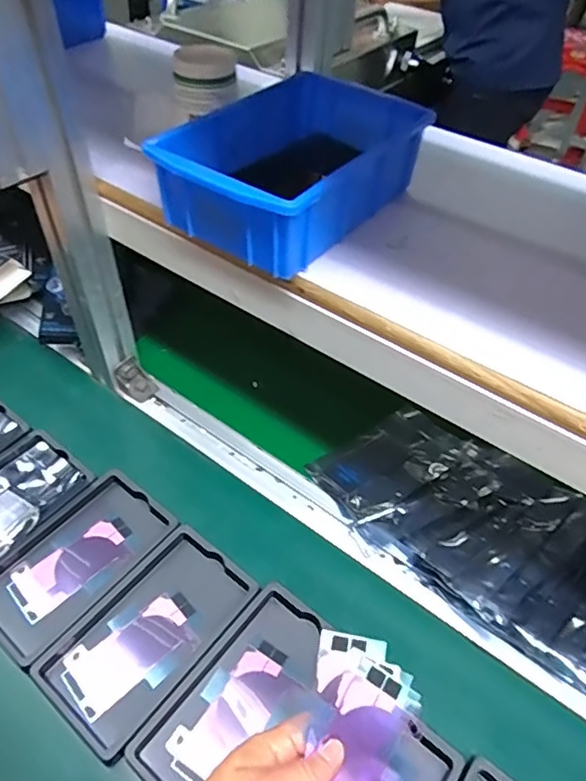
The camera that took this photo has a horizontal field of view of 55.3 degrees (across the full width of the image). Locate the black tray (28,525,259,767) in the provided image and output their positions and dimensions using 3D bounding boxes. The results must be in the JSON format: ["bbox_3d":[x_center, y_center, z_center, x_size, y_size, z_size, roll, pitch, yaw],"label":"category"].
[{"bbox_3d":[-0.112,0.191,0.445,0.095,0.015,0.159,31,52,23],"label":"black tray"}]

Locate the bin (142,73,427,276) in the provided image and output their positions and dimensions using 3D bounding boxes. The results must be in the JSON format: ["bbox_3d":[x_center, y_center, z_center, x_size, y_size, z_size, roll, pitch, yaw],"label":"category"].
[{"bbox_3d":[0.004,-0.174,0.436,0.131,0.063,0.201,31,52,23],"label":"bin"}]

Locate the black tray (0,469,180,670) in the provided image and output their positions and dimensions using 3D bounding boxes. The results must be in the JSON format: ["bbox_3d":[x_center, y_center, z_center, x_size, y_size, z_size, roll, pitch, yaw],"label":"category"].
[{"bbox_3d":[-0.186,0.147,0.485,0.092,0.023,0.159,31,52,23],"label":"black tray"}]

